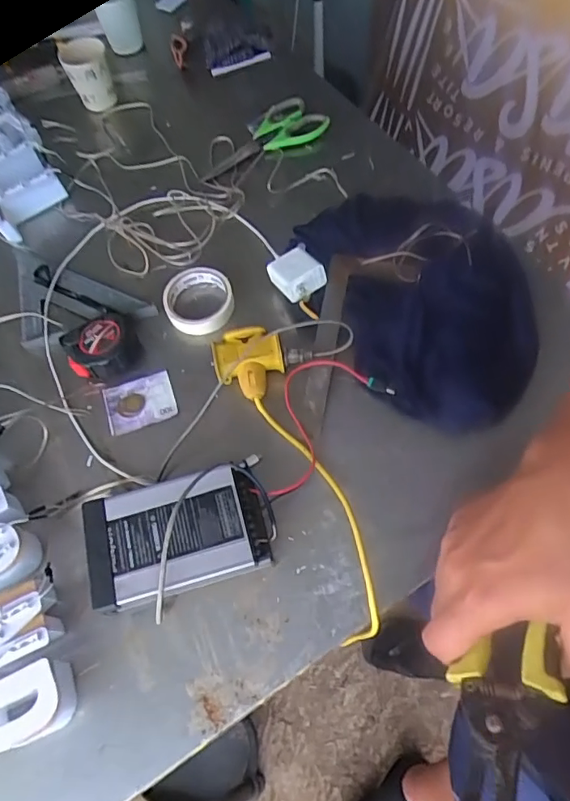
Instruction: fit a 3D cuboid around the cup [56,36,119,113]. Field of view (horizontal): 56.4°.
[{"bbox_3d":[-0.344,-0.577,0.930,0.072,0.101,0.069,-1,67,2],"label":"cup"}]

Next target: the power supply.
[{"bbox_3d":[-0.108,0.140,0.552,0.182,0.048,0.113,-14,65,-5],"label":"power supply"}]

